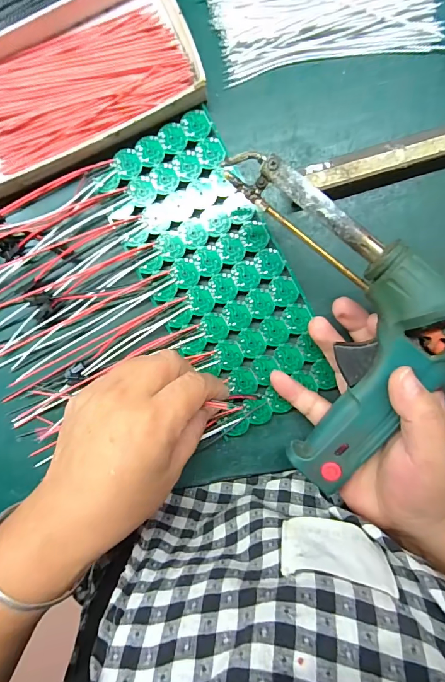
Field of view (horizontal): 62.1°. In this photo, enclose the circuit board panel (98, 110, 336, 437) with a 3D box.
[{"bbox_3d":[-0.004,-0.048,0.264,0.092,0.004,0.214,-28,91,4],"label":"circuit board panel"}]

